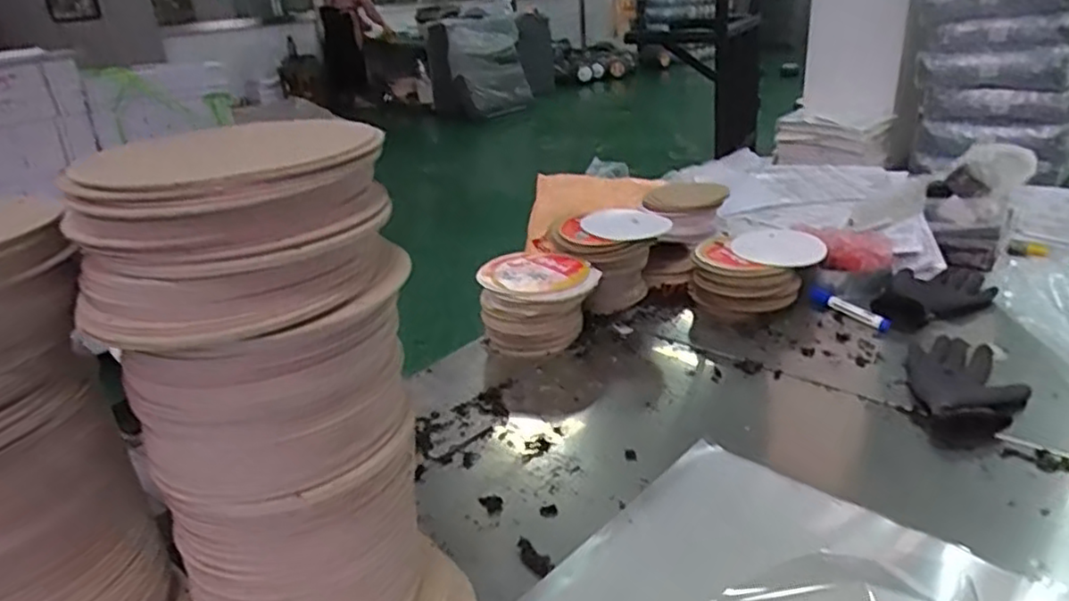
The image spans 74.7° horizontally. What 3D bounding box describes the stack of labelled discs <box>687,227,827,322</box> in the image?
[{"bbox_3d":[0.345,-0.046,1.089,0.206,0.085,0.142,-20,29,-30],"label":"stack of labelled discs"}]

